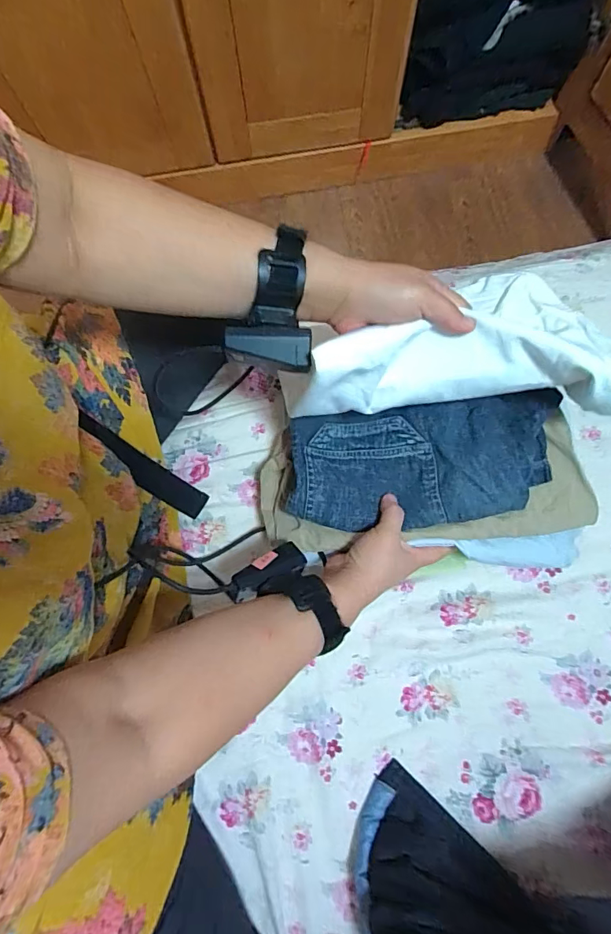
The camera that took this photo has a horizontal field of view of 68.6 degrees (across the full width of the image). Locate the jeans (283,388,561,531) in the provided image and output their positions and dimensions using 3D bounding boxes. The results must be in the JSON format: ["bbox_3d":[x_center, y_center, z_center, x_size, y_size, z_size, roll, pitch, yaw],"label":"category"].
[{"bbox_3d":[0.113,-0.015,0.448,0.252,0.054,0.141,-8,78,6],"label":"jeans"}]

